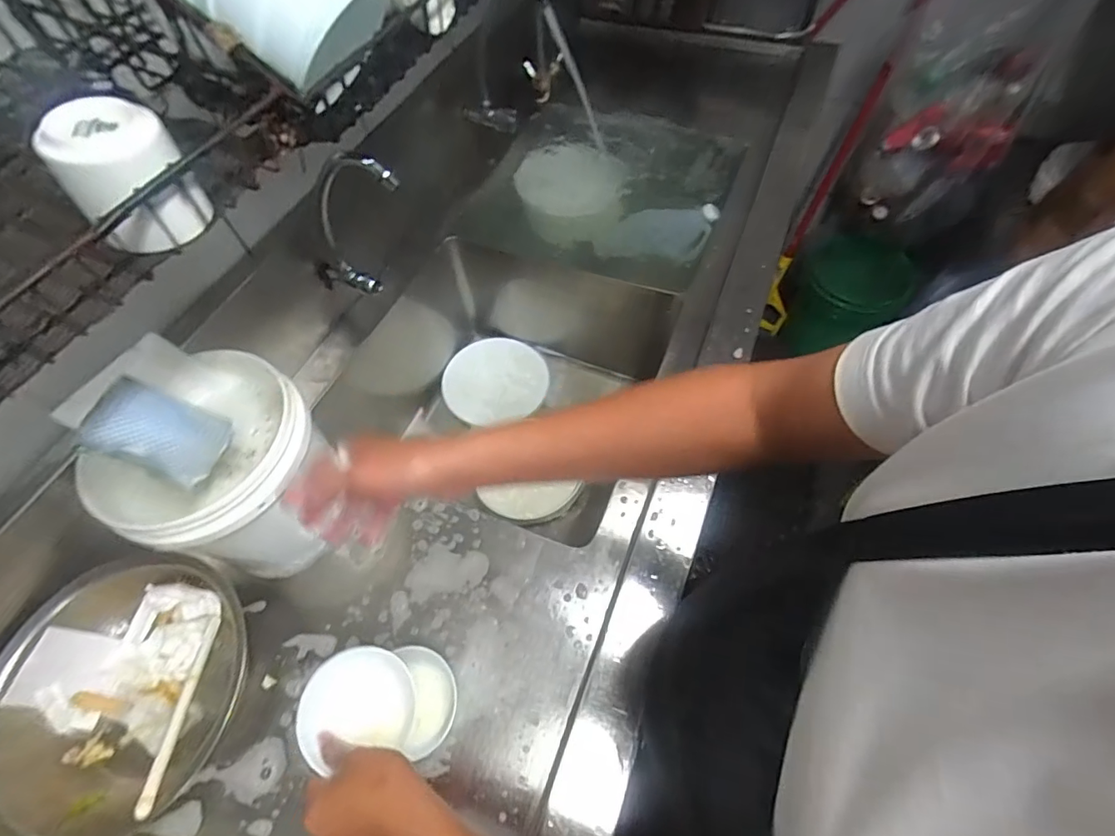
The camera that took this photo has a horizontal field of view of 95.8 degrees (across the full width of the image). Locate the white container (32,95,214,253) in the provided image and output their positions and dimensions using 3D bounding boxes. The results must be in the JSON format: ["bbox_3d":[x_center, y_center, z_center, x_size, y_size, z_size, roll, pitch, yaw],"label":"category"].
[{"bbox_3d":[-0.263,-0.148,0.312,0.063,0.067,0.061,-38,66,-19],"label":"white container"}]

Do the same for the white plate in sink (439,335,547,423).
[{"bbox_3d":[-0.139,-0.091,1.127,0.227,0.041,0.194,-10,60,-4],"label":"white plate in sink"}]

